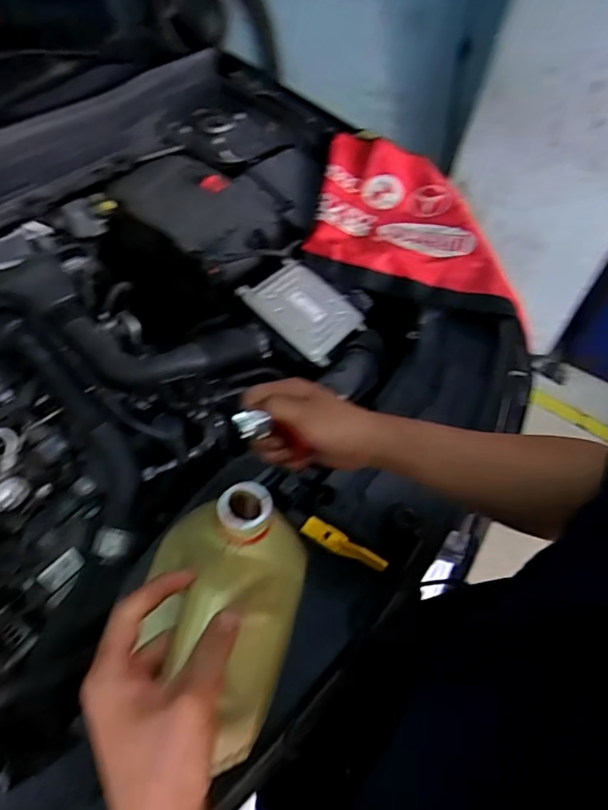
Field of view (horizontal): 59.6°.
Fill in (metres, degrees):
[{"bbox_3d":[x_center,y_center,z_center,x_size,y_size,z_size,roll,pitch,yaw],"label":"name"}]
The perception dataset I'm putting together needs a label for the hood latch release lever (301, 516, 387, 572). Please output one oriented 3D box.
[{"bbox_3d":[0.051,0.176,0.671,0.113,0.012,0.029,26,54,14],"label":"hood latch release lever"}]

